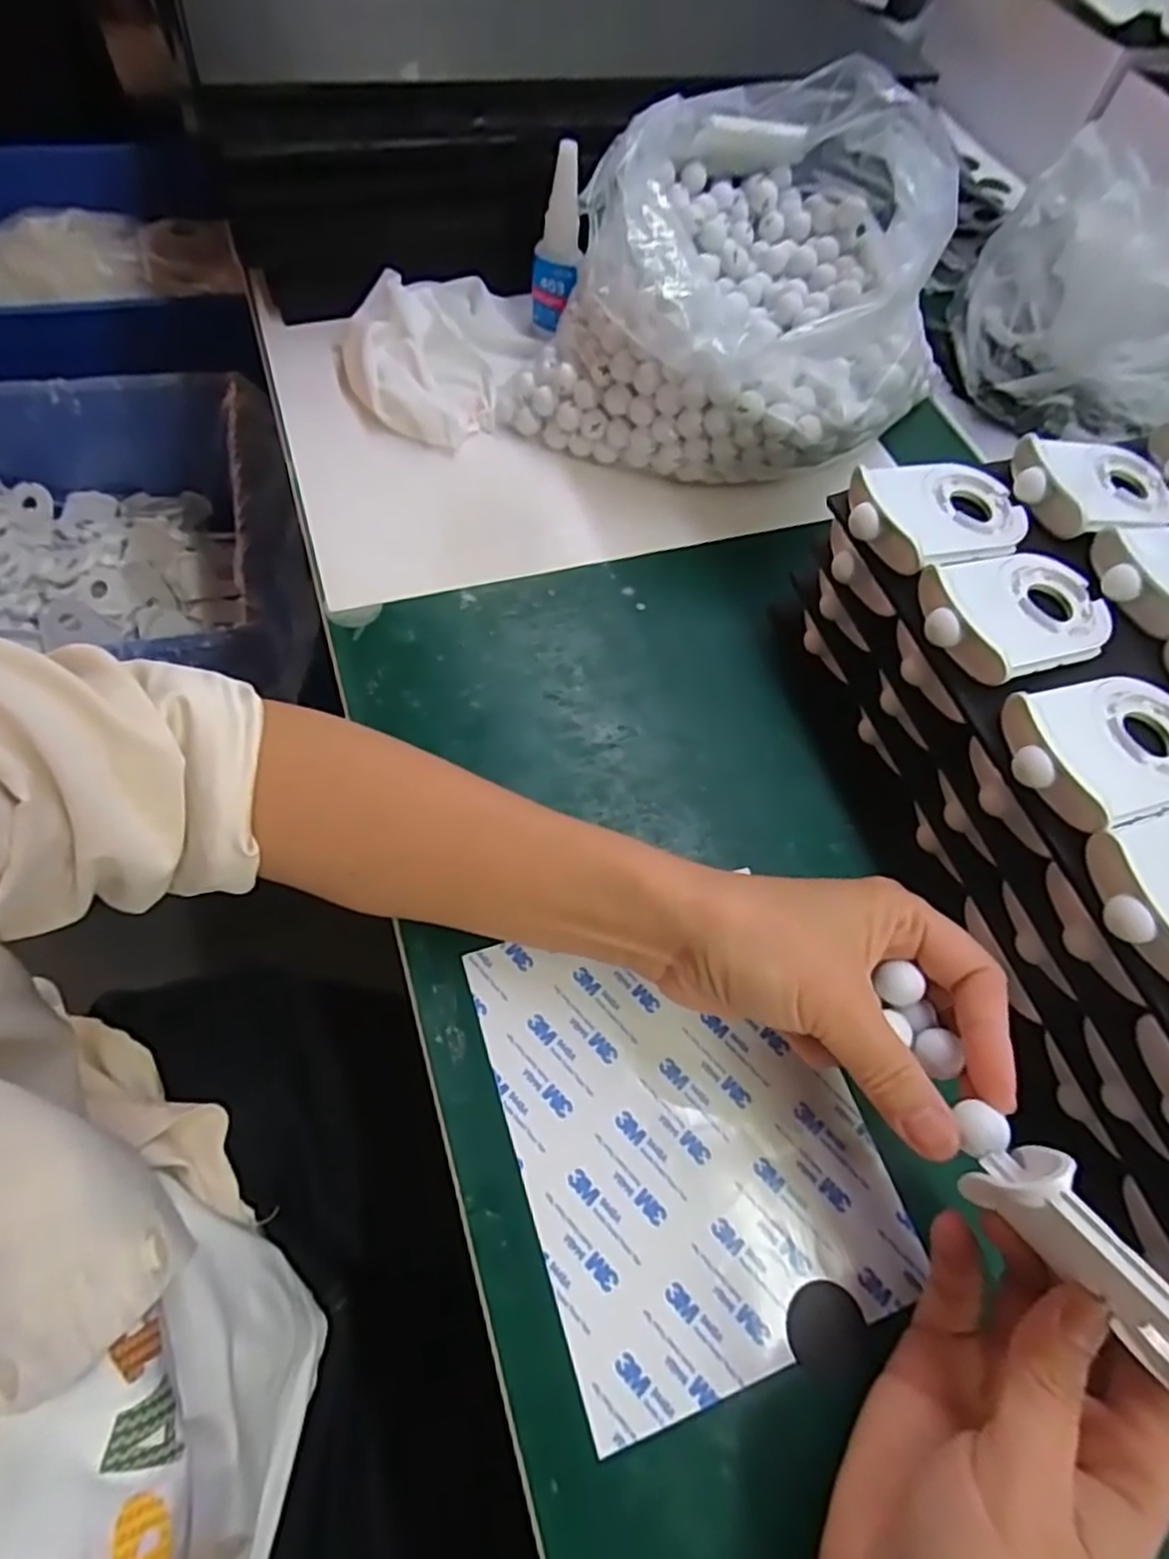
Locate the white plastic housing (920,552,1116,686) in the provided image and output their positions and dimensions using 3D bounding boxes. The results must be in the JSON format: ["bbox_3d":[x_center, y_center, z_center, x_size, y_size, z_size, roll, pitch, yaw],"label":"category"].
[{"bbox_3d":[0.187,-0.073,0.311,0.089,0.017,0.058,-17,66,-15],"label":"white plastic housing"}]

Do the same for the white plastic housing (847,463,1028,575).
[{"bbox_3d":[0.166,-0.123,0.340,0.091,0.023,0.061,-17,66,-14],"label":"white plastic housing"}]

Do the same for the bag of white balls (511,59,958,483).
[{"bbox_3d":[0.100,-0.303,0.442,0.209,0.130,0.251,25,63,6],"label":"bag of white balls"}]

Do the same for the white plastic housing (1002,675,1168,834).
[{"bbox_3d":[0.207,-0.014,0.281,0.089,0.018,0.058,-16,66,-14],"label":"white plastic housing"}]

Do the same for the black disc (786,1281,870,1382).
[{"bbox_3d":[0.088,0.200,0.262,0.029,0.004,0.028,3,63,-5],"label":"black disc"}]

